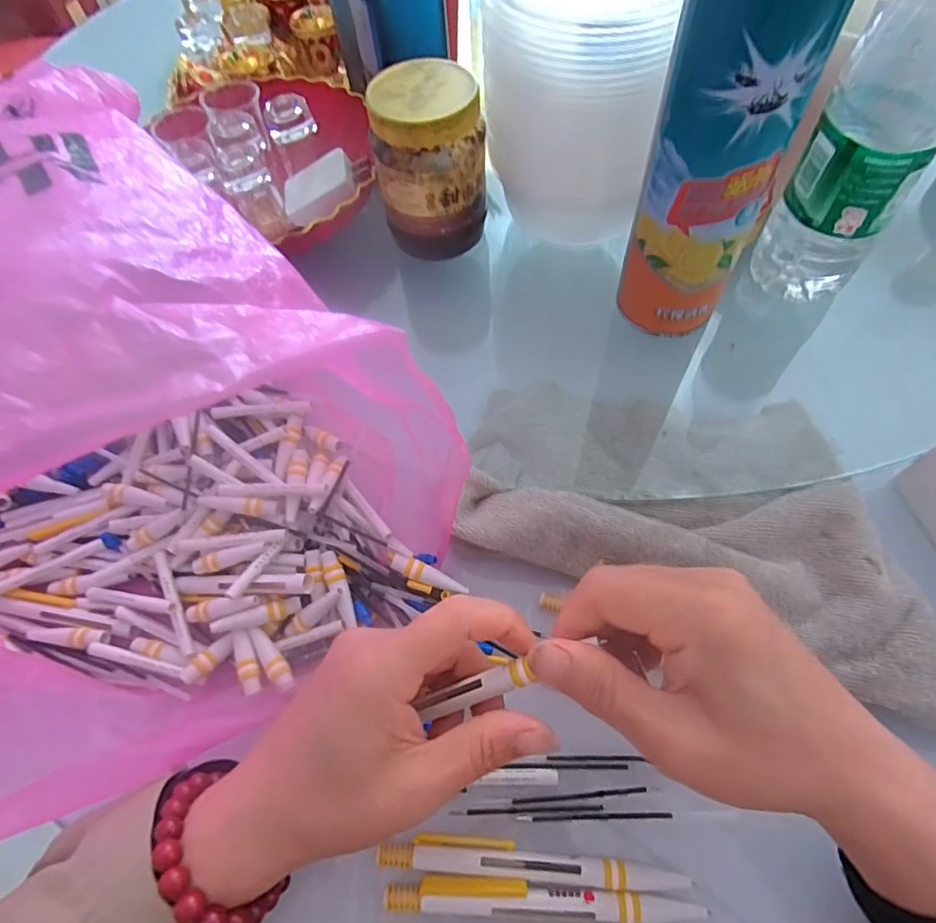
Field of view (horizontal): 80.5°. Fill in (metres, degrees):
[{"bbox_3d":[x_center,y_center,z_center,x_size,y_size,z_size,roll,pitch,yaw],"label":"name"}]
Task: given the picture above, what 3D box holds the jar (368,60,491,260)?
[{"bbox_3d":[-0.025,-0.200,0.381,0.074,0.103,0.068,-1,61,3],"label":"jar"}]

